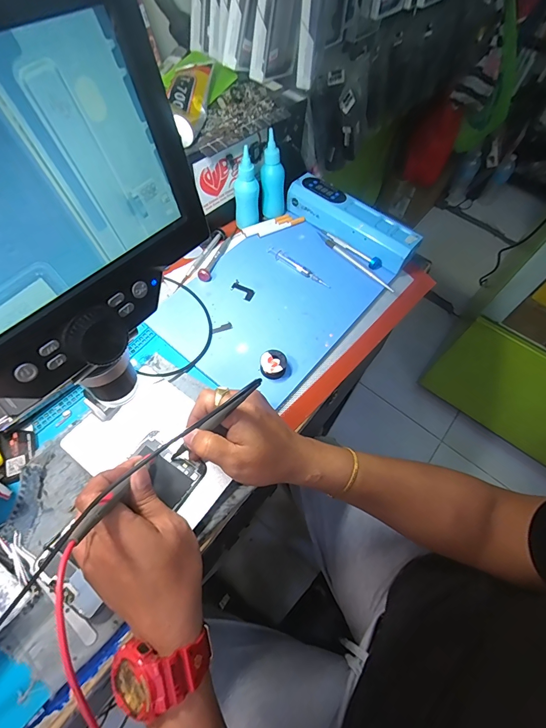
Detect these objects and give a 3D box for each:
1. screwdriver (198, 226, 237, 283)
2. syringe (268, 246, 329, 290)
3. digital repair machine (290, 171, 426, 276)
[{"bbox_3d":[-0.076,-0.165,0.514,0.015,0.017,0.117,18,61,6],"label":"screwdriver"},{"bbox_3d":[0.035,-0.138,0.511,0.107,0.006,0.015,38,65,16],"label":"syringe"},{"bbox_3d":[0.116,-0.214,0.539,0.204,0.042,0.052,38,65,16],"label":"digital repair machine"}]

